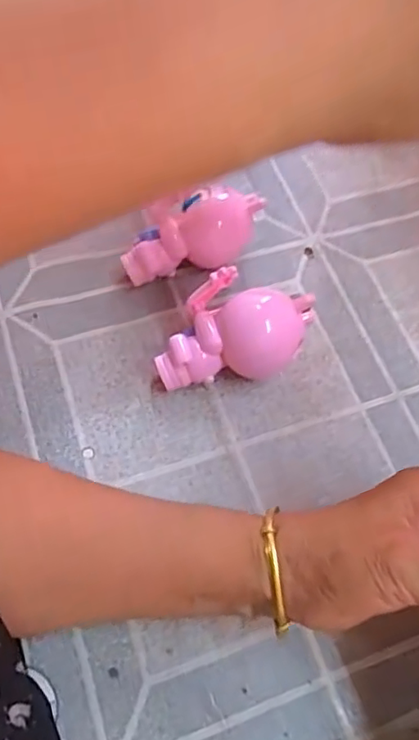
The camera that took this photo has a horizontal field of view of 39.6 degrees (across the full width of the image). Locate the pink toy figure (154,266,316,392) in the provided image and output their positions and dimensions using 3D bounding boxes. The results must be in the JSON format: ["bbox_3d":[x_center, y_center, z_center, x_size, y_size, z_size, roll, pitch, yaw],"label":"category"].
[{"bbox_3d":[0.017,-0.020,0.364,0.099,0.054,0.049,-4,63,-7],"label":"pink toy figure"}]

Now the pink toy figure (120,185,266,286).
[{"bbox_3d":[-0.013,-0.089,0.395,0.090,0.055,0.039,-5,63,-7],"label":"pink toy figure"}]

